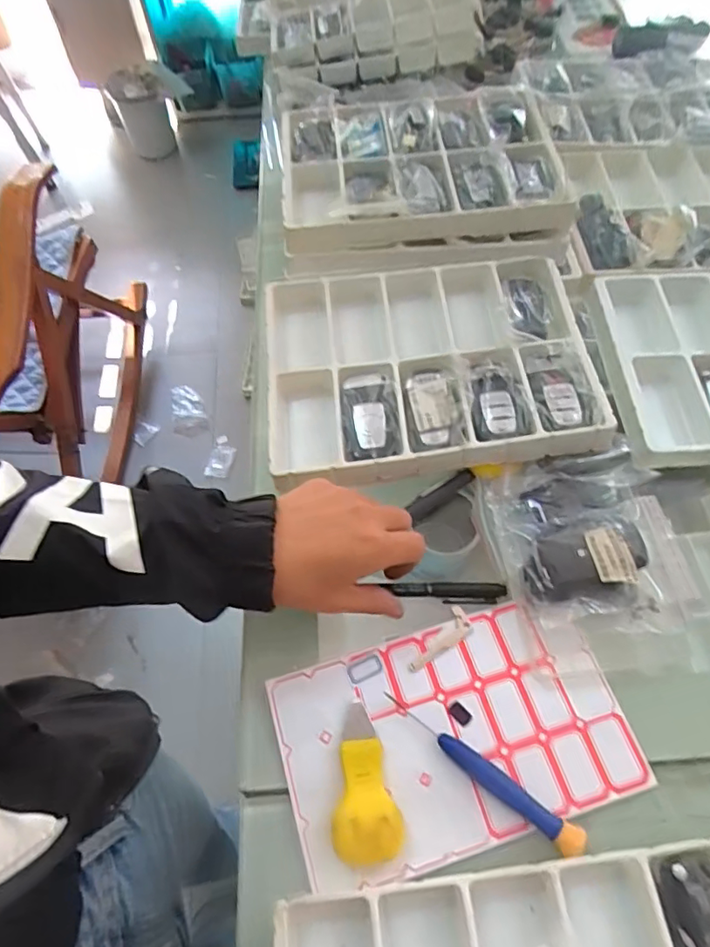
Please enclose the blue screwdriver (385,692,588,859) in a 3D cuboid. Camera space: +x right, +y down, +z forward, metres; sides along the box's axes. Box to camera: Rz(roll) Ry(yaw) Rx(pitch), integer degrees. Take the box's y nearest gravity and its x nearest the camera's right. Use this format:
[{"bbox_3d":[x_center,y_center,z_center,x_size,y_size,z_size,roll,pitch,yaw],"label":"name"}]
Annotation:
[{"bbox_3d":[0.070,0.167,0.306,0.122,0.011,0.015,32,67,18],"label":"blue screwdriver"}]

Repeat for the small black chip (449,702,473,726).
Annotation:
[{"bbox_3d":[0.063,0.144,0.325,0.008,0.004,0.014,-41,68,-19],"label":"small black chip"}]

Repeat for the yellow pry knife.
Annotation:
[{"bbox_3d":[0.002,0.173,0.305,0.036,0.015,0.076,-13,62,-5],"label":"yellow pry knife"}]

